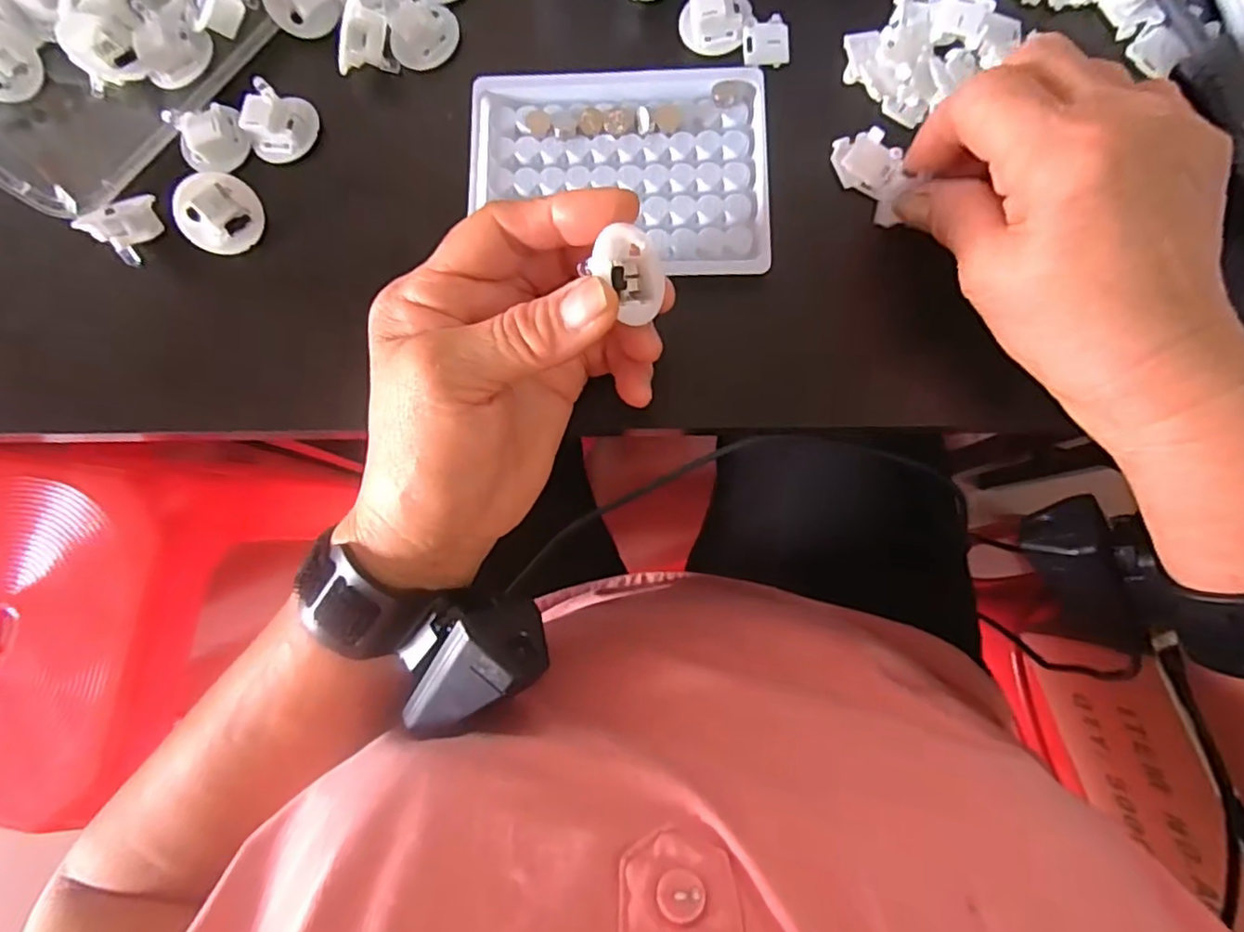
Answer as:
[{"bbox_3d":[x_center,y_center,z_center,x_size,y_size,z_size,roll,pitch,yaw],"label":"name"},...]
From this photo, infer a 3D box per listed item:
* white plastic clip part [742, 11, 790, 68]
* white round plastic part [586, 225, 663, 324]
[{"bbox_3d":[0.066,-0.194,0.290,0.021,0.006,0.021,-4,81,3],"label":"white plastic clip part"},{"bbox_3d":[0.001,-0.067,0.218,0.014,0.028,0.027,0,52,42],"label":"white round plastic part"}]

